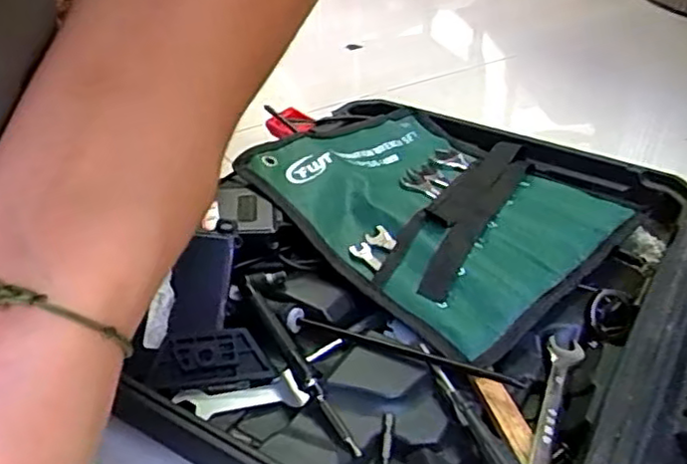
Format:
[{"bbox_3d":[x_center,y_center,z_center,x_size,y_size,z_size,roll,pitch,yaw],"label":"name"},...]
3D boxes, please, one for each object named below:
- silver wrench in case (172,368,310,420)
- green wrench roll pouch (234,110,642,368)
[{"bbox_3d":[-0.064,0.103,0.427,0.078,0.013,0.021,-6,36,-11],"label":"silver wrench in case"},{"bbox_3d":[0.068,-0.024,0.529,0.202,0.032,0.250,-29,45,-36],"label":"green wrench roll pouch"}]

